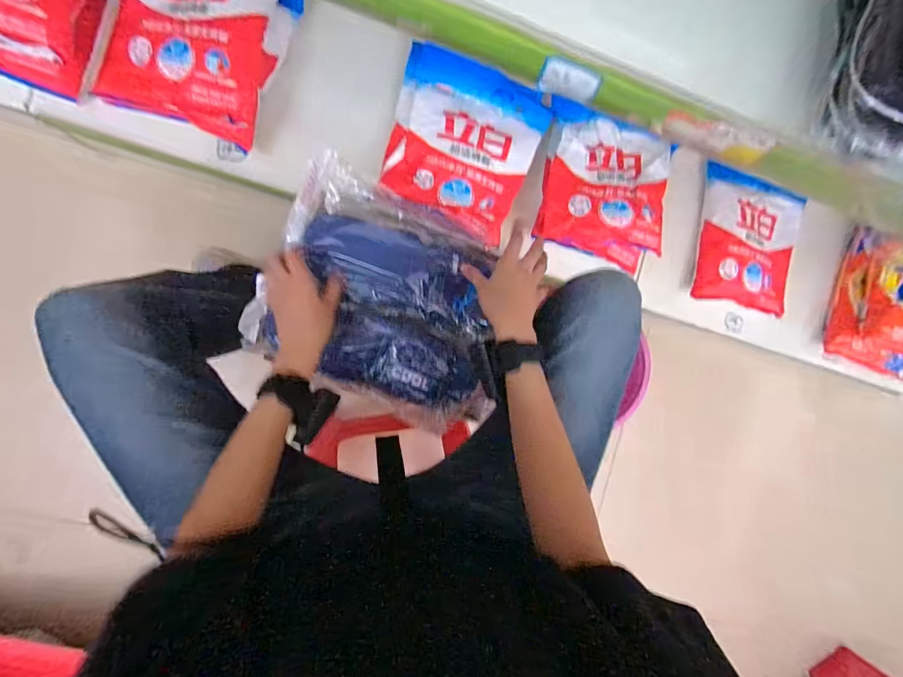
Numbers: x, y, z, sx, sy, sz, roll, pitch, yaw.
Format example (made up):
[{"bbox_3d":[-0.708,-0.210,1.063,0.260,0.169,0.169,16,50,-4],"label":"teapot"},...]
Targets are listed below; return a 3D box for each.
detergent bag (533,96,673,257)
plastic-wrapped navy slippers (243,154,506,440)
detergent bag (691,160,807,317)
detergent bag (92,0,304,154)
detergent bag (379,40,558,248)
[{"bbox_3d":[0.304,-0.308,0.771,0.227,0.071,0.258,10,91,-10],"label":"detergent bag"},{"bbox_3d":[-0.078,-0.055,0.560,0.329,0.075,0.273,25,88,-10],"label":"plastic-wrapped navy slippers"},{"bbox_3d":[0.657,-0.217,0.888,0.228,0.056,0.294,6,92,-10],"label":"detergent bag"},{"bbox_3d":[-0.436,-0.508,0.680,0.268,0.082,0.283,17,90,-10],"label":"detergent bag"},{"bbox_3d":[0.019,-0.359,0.749,0.268,0.049,0.274,21,89,-10],"label":"detergent bag"}]

